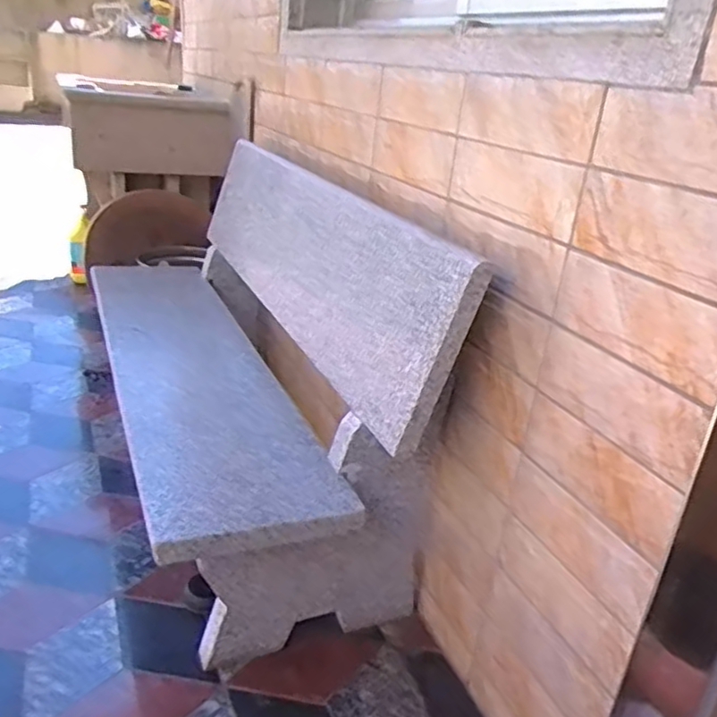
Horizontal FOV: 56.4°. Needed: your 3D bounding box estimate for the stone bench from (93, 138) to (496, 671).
[{"bbox_3d":[-0.309,-0.052,1.517,0.479,0.696,1.295,-5,25,-24],"label":"stone bench"}]

